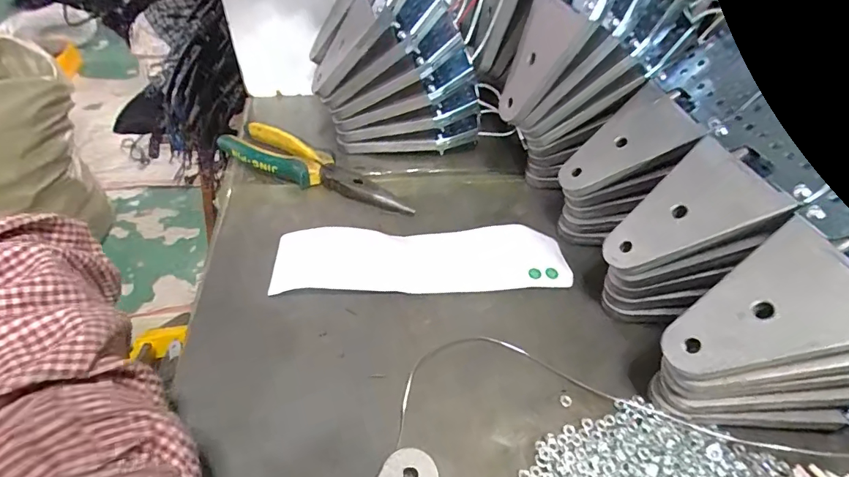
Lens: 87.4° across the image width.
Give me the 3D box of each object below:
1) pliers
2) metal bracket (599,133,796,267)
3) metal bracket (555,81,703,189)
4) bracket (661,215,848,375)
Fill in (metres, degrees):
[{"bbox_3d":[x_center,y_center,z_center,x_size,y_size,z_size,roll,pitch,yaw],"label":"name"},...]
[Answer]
[{"bbox_3d":[-0.101,-0.063,0.401,0.192,0.019,0.044,25,50,20],"label":"pliers"},{"bbox_3d":[0.152,-0.011,0.267,0.004,0.088,0.060,31,27,-39],"label":"metal bracket"},{"bbox_3d":[0.139,-0.065,0.319,0.006,0.088,0.057,27,33,-42],"label":"metal bracket"},{"bbox_3d":[0.166,0.040,0.218,0.004,0.089,0.062,31,27,-41],"label":"bracket"}]

